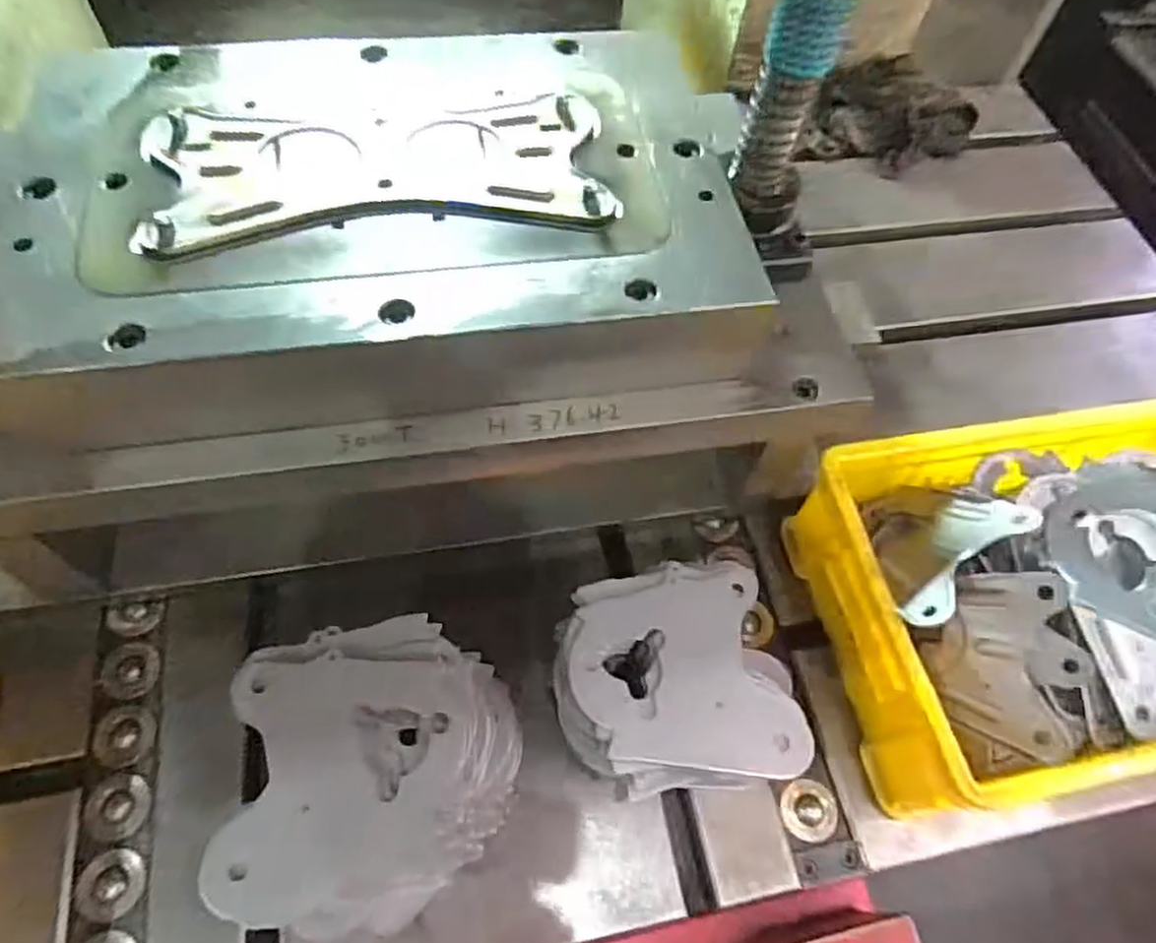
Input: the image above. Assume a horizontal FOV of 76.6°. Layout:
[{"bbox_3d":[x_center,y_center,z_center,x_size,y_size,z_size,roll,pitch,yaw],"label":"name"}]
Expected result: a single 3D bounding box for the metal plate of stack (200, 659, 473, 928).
[{"bbox_3d":[-0.135,0.179,0.422,0.136,0.014,0.135,2,64,-4],"label":"metal plate of stack"}]

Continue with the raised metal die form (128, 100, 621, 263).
[{"bbox_3d":[-0.128,-0.198,0.483,0.293,0.008,0.118,-7,61,-8],"label":"raised metal die form"}]

